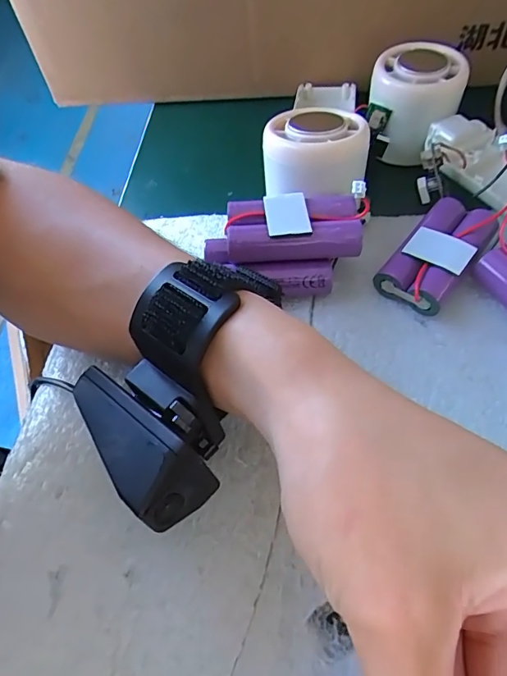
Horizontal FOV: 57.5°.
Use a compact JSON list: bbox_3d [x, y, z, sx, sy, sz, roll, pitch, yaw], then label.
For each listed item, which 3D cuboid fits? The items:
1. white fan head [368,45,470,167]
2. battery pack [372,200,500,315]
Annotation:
[{"bbox_3d":[0.101,-0.151,0.299,0.057,0.051,0.052,-3,56,4],"label":"white fan head"},{"bbox_3d":[0.096,-0.045,0.240,0.033,0.023,0.067,34,66,24],"label":"battery pack"}]

